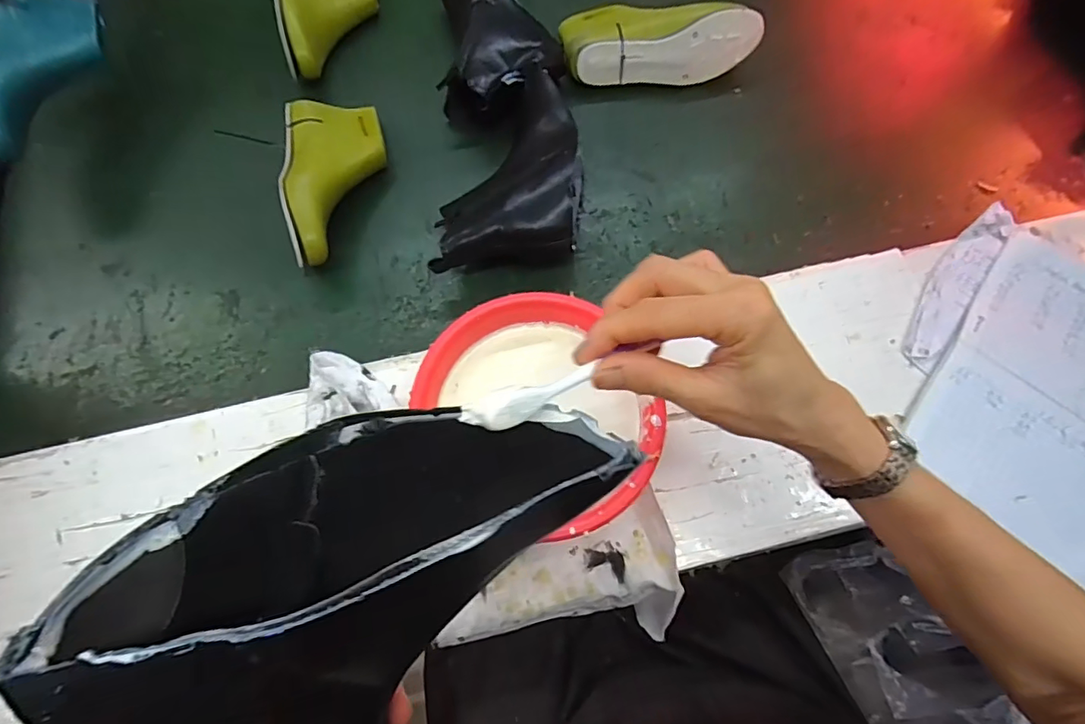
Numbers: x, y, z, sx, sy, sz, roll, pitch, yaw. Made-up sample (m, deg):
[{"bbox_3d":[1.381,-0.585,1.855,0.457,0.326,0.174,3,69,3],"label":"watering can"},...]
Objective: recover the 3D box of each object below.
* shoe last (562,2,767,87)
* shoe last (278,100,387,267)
[{"bbox_3d":[0.145,-0.410,0.649,0.235,0.076,0.104,-4,68,-1],"label":"shoe last"},{"bbox_3d":[-0.227,-0.203,0.573,0.109,0.073,0.219,-14,69,-5],"label":"shoe last"}]

